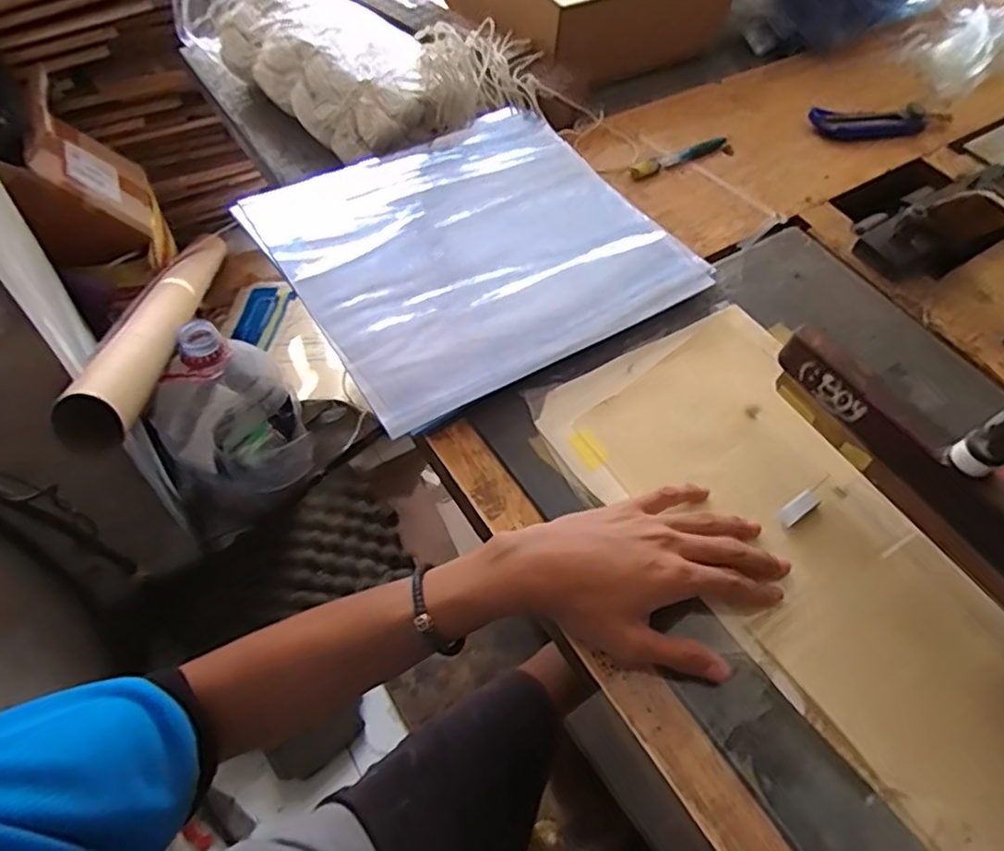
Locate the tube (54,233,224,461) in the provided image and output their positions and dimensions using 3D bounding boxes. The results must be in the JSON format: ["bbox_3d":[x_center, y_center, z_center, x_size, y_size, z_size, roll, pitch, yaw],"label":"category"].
[{"bbox_3d":[-0.573,-0.209,1.143,0.065,0.078,0.983,-10,28,-11],"label":"tube"}]

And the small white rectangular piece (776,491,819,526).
[{"bbox_3d":[0.201,0.056,0.449,0.034,0.004,0.013,-27,63,-22],"label":"small white rectangular piece"}]

